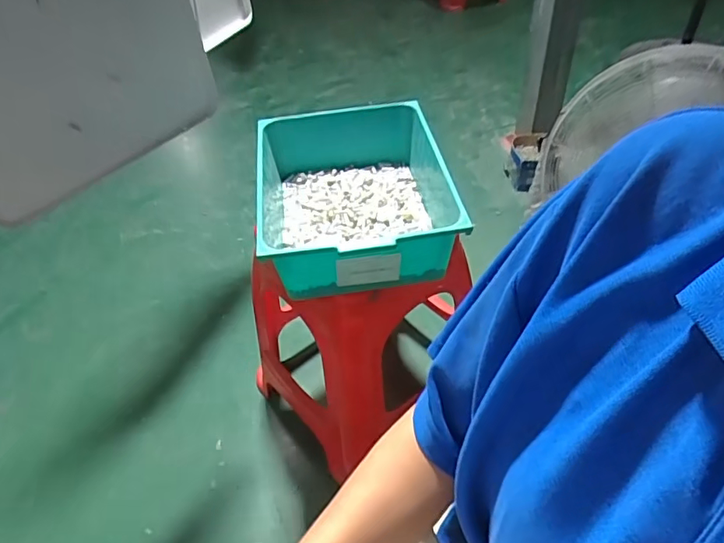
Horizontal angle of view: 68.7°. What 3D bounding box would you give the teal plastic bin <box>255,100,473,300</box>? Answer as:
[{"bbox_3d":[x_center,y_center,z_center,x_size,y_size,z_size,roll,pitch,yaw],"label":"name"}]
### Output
[{"bbox_3d":[-0.007,-0.124,0.806,0.299,0.135,0.334,-6,44,-2],"label":"teal plastic bin"}]

